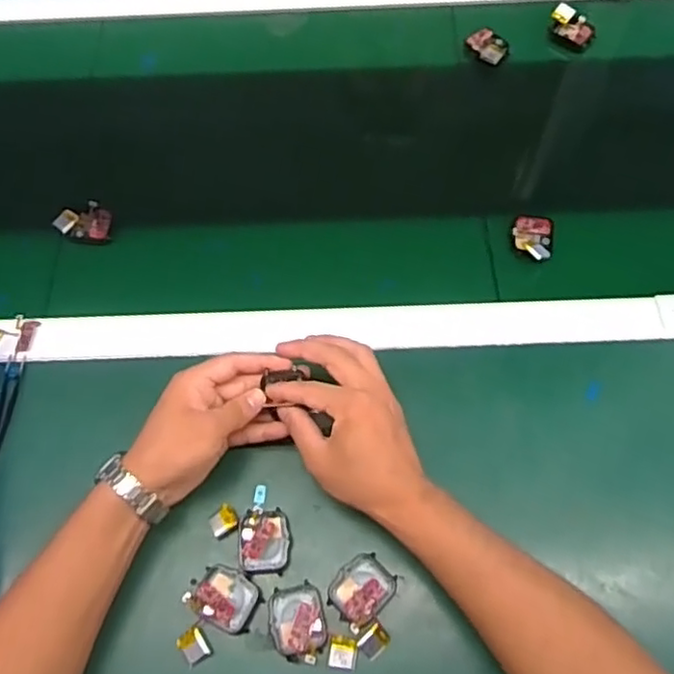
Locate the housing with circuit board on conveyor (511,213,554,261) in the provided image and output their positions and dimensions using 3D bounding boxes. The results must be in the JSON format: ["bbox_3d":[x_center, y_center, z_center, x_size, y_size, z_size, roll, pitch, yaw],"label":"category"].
[{"bbox_3d":[0.182,-0.095,0.610,0.037,0.019,0.056,14,66,8],"label":"housing with circuit board on conveyor"}]

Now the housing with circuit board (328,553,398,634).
[{"bbox_3d":[0.017,0.185,0.483,0.047,0.014,0.041,-42,71,-17],"label":"housing with circuit board"}]

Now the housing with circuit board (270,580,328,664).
[{"bbox_3d":[-0.026,0.206,0.474,0.040,0.012,0.052,-16,65,-6],"label":"housing with circuit board"}]

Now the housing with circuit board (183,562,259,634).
[{"bbox_3d":[-0.083,0.192,0.483,0.047,0.010,0.039,26,68,13],"label":"housing with circuit board"}]

